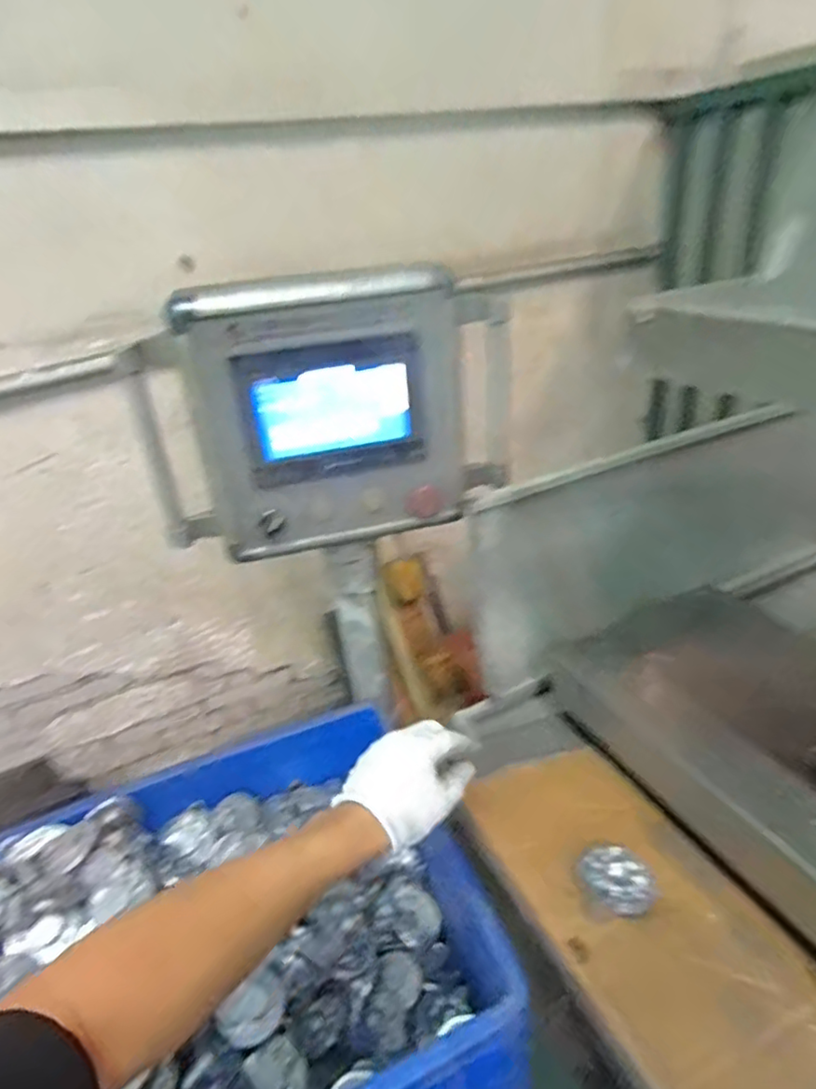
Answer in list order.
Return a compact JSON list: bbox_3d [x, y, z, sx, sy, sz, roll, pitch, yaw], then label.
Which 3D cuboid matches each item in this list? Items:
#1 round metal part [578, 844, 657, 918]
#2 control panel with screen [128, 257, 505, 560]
[{"bbox_3d":[0.181,0.294,0.538,0.057,0.018,0.064,-11,29,-10],"label":"round metal part"},{"bbox_3d":[-0.078,-0.136,0.682,0.402,0.284,0.068,-10,29,-8],"label":"control panel with screen"}]

